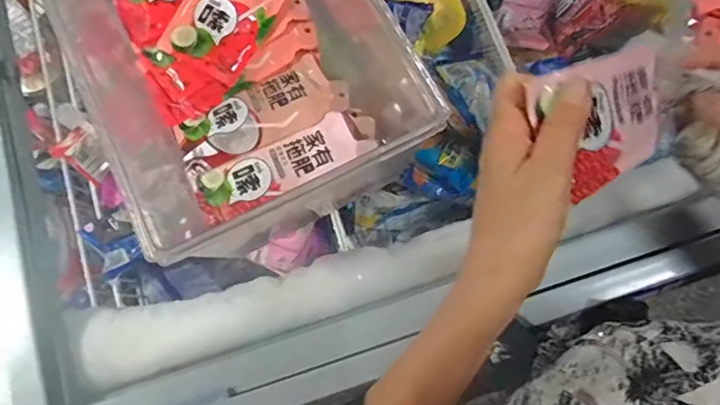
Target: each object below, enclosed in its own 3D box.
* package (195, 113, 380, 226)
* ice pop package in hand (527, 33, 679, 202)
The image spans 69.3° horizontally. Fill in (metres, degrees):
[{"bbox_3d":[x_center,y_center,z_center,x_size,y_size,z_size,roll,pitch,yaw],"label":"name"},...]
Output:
[{"bbox_3d":[-0.064,-0.031,0.439,0.149,0.012,0.050,-27,78,-5],"label":"package"},{"bbox_3d":[0.160,-0.056,0.316,0.139,0.013,0.073,-25,99,-29],"label":"ice pop package in hand"}]

